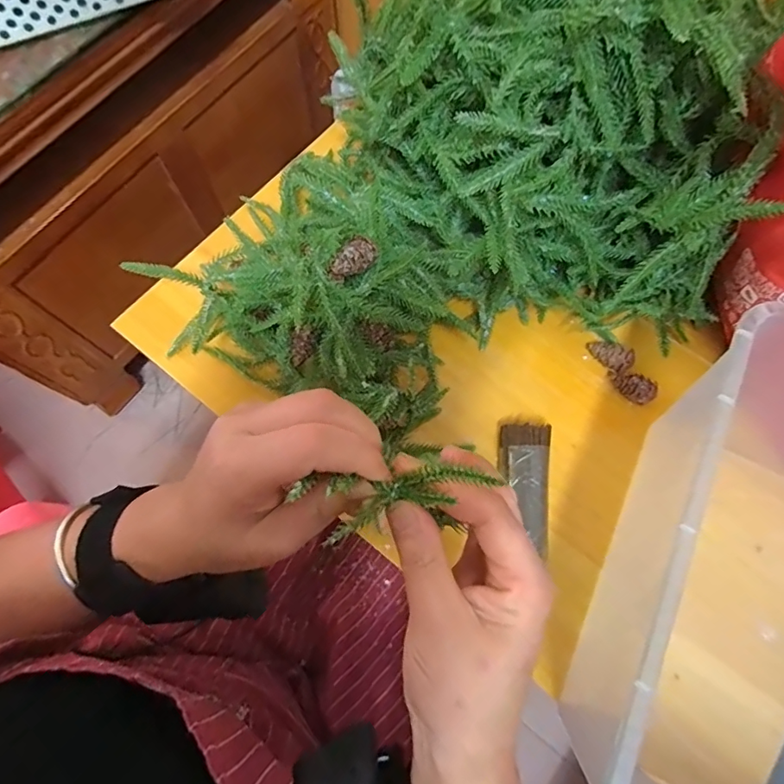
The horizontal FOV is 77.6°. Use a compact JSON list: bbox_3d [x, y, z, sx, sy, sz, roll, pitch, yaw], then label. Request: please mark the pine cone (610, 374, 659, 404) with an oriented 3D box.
[{"bbox_3d":[0.202,-0.004,0.403,0.022,0.022,0.029,-20,72,-7],"label":"pine cone"}]

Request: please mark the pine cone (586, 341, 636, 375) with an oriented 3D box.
[{"bbox_3d":[0.186,-0.033,0.411,0.025,0.024,0.036,-38,75,-12],"label":"pine cone"}]

